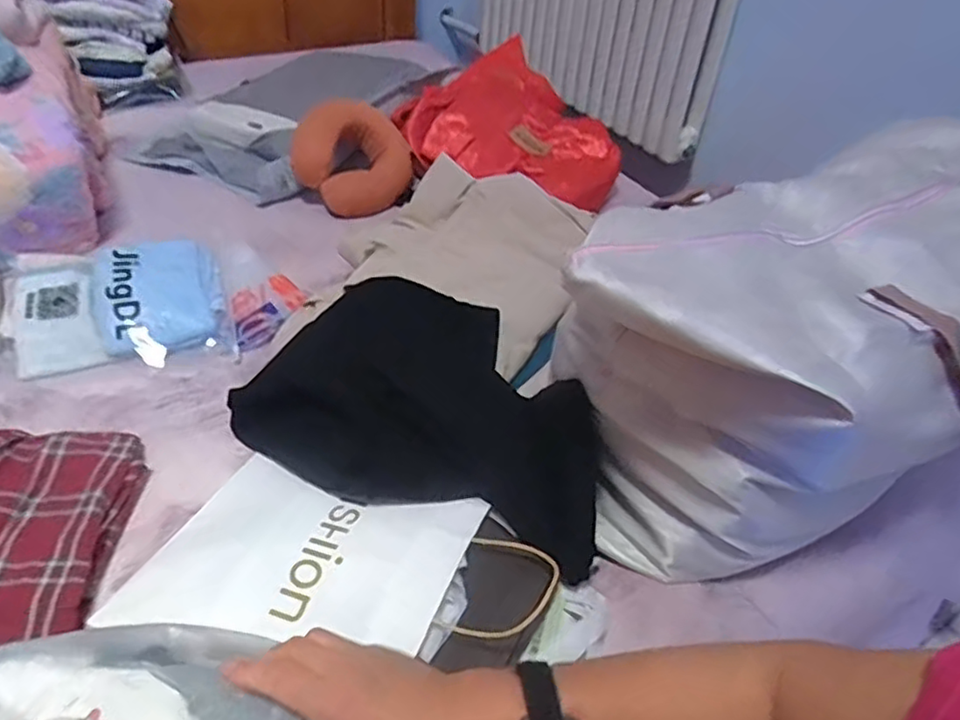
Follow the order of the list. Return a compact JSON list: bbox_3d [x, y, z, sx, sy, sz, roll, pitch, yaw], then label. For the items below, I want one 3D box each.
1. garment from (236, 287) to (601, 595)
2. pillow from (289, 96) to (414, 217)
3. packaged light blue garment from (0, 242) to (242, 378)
[{"bbox_3d":[-0.042,0.044,0.815,0.456,0.121,0.284,21,43,17],"label":"garment"},{"bbox_3d":[-0.251,-0.404,1.321,0.225,0.251,0.095,-37,21,-16],"label":"pillow"},{"bbox_3d":[-0.517,-0.072,0.937,0.283,0.045,0.224,-15,69,-17],"label":"packaged light blue garment"}]

